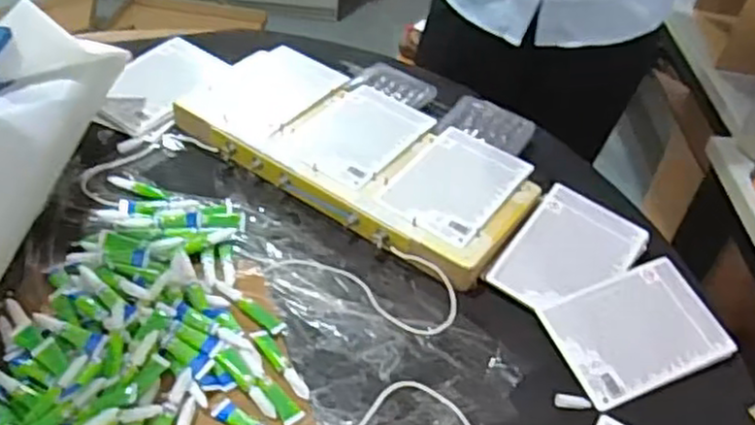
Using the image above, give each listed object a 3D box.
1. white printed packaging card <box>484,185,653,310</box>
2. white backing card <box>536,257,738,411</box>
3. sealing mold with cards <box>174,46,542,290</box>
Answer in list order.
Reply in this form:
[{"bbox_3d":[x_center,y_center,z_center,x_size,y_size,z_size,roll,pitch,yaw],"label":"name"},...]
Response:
[{"bbox_3d":[0.208,0.045,0.771,0.117,0.006,0.168,31,57,18],"label":"white printed packaging card"},{"bbox_3d":[0.258,0.117,0.716,0.167,0.010,0.117,-17,58,-18],"label":"white backing card"},{"bbox_3d":[-0.025,-0.078,0.861,0.428,0.043,0.203,29,46,23],"label":"sealing mold with cards"}]

